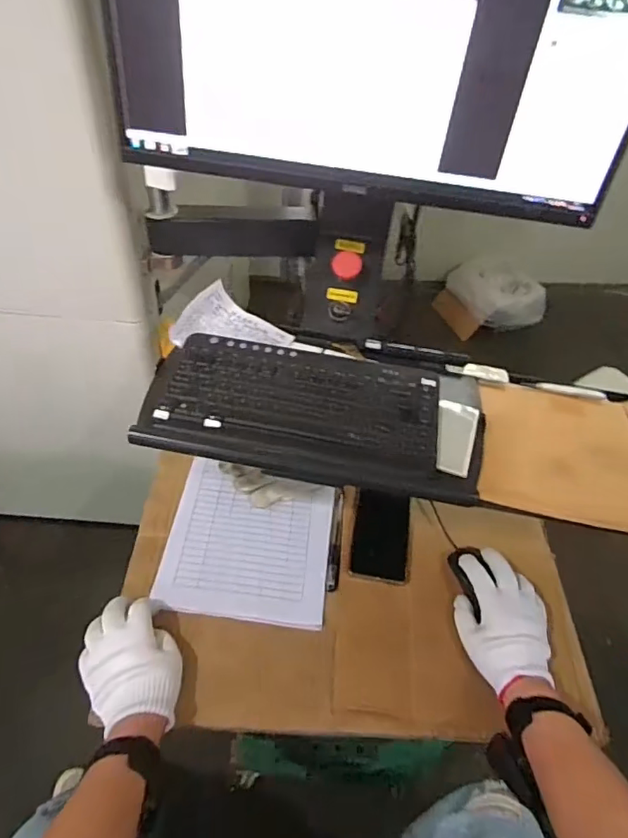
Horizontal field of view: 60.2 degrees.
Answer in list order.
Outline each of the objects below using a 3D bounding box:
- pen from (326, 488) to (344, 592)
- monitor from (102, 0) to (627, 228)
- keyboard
[{"bbox_3d":[0.030,0.161,0.743,0.016,0.010,0.154,6,48,1],"label":"pen"},{"bbox_3d":[0.063,-0.384,0.528,0.543,0.313,0.062,9,48,4],"label":"monitor"},{"bbox_3d":[0.002,-0.012,0.639,0.390,0.040,0.193,8,48,3],"label":"keyboard"}]

